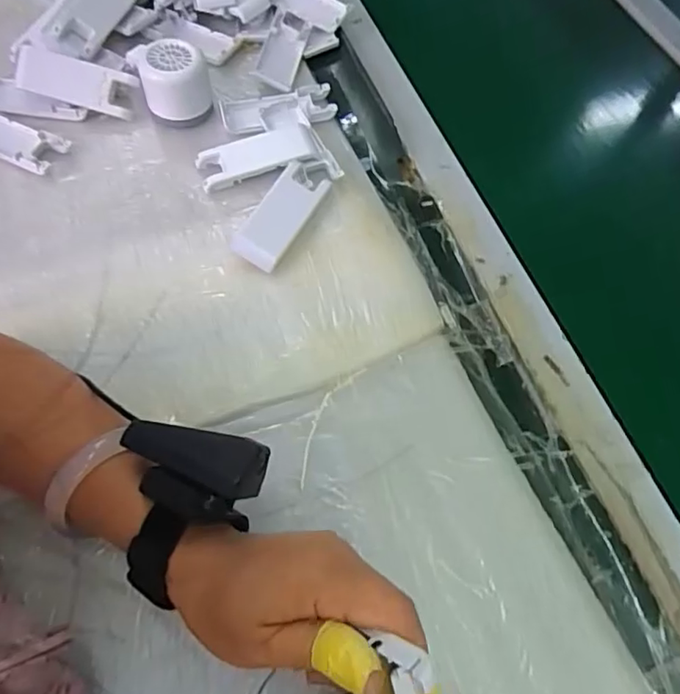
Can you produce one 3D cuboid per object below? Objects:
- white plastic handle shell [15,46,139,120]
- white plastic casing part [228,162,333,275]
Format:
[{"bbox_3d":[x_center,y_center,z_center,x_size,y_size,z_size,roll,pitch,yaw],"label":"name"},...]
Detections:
[{"bbox_3d":[-0.243,-0.240,0.516,0.113,0.021,0.039,17,91,10],"label":"white plastic handle shell"},{"bbox_3d":[-0.049,-0.106,0.456,0.044,0.011,0.095,27,64,11],"label":"white plastic casing part"}]

